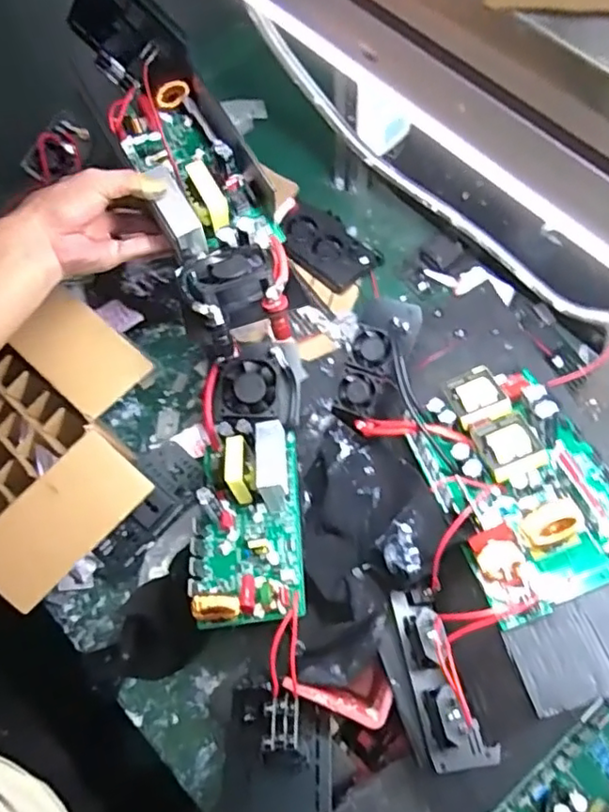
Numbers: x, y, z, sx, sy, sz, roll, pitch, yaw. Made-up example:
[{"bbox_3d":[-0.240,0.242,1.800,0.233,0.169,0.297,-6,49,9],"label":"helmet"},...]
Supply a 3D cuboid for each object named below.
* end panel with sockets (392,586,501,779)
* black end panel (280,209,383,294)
[{"bbox_3d":[0.102,0.211,0.467,0.051,0.051,0.133,-18,71,-4],"label":"end panel with sockets"},{"bbox_3d":[0.027,-0.183,0.703,0.112,0.032,0.069,40,77,14],"label":"black end panel"}]

